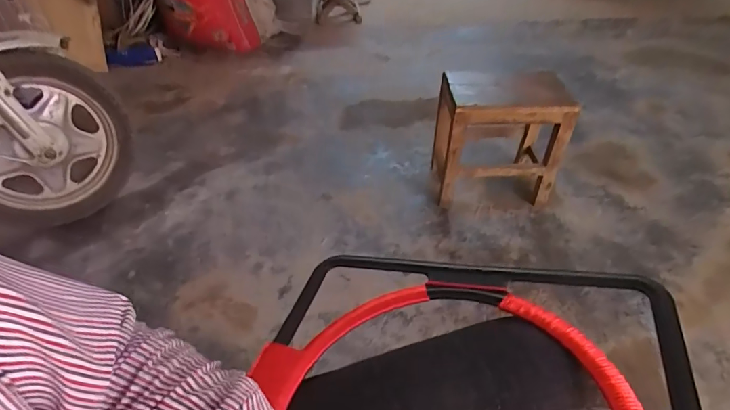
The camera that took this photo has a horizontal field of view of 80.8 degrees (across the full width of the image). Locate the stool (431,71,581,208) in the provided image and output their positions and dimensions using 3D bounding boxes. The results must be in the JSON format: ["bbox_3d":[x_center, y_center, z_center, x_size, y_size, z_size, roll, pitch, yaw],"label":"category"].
[{"bbox_3d":[0.333,-0.157,1.077,0.292,0.305,0.194,-1,41,2],"label":"stool"}]

